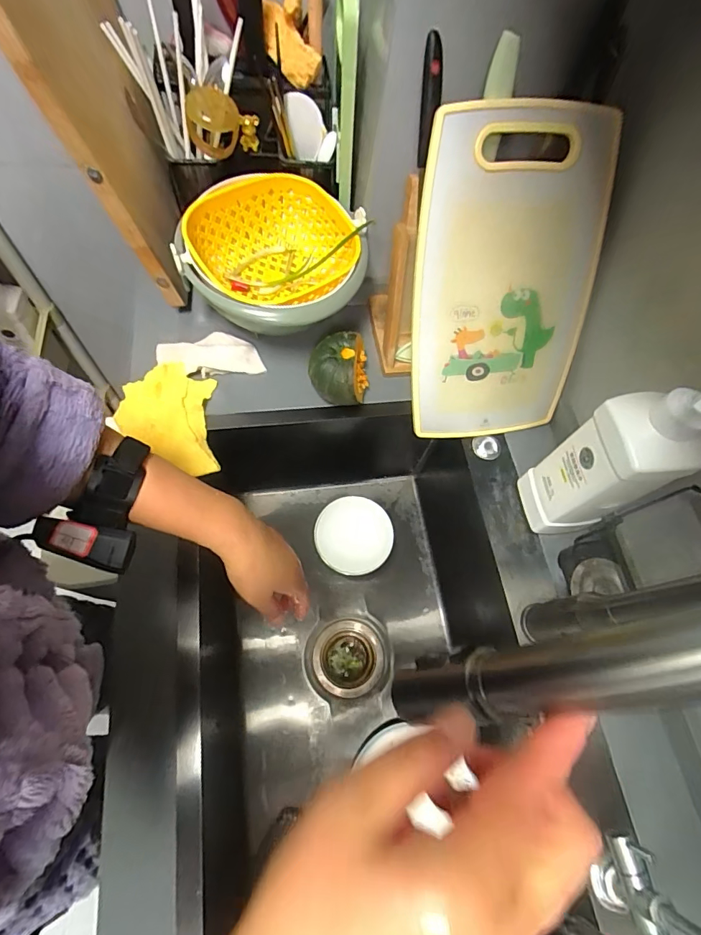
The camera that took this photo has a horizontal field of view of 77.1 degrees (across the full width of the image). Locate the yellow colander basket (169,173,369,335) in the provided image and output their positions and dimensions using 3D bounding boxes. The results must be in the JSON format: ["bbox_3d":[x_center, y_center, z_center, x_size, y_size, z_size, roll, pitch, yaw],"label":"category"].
[{"bbox_3d":[-0.105,-0.283,0.598,0.203,0.094,0.231,43,71,16],"label":"yellow colander basket"}]

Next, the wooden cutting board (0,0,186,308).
[{"bbox_3d":[-0.279,-0.445,0.511,0.050,0.404,0.305,-9,65,6],"label":"wooden cutting board"}]

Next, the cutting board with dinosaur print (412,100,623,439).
[{"bbox_3d":[0.189,-0.207,0.534,0.217,0.358,0.016,-6,32,-8],"label":"cutting board with dinosaur print"}]

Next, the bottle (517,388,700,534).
[{"bbox_3d":[0.274,-0.007,0.457,0.080,0.278,0.084,-4,65,-3],"label":"bottle"}]

